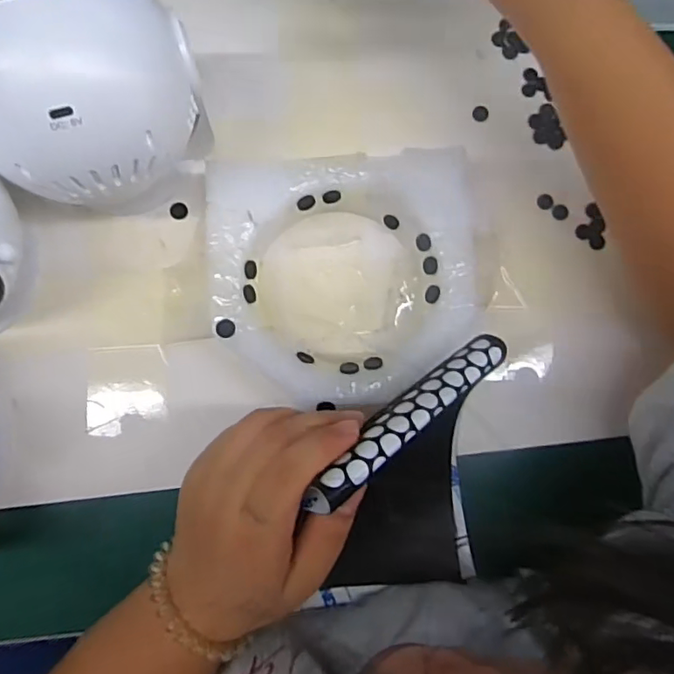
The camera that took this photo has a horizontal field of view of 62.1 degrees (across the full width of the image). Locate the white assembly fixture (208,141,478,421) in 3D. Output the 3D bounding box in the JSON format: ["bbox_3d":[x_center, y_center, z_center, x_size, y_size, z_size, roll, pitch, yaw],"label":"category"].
[{"bbox_3d":[0.004,-0.031,0.318,0.143,0.042,0.135,-4,85,-8],"label":"white assembly fixture"}]

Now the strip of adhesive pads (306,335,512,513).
[{"bbox_3d":[0.033,0.034,0.253,0.122,0.022,0.018,-35,87,-32],"label":"strip of adhesive pads"}]

